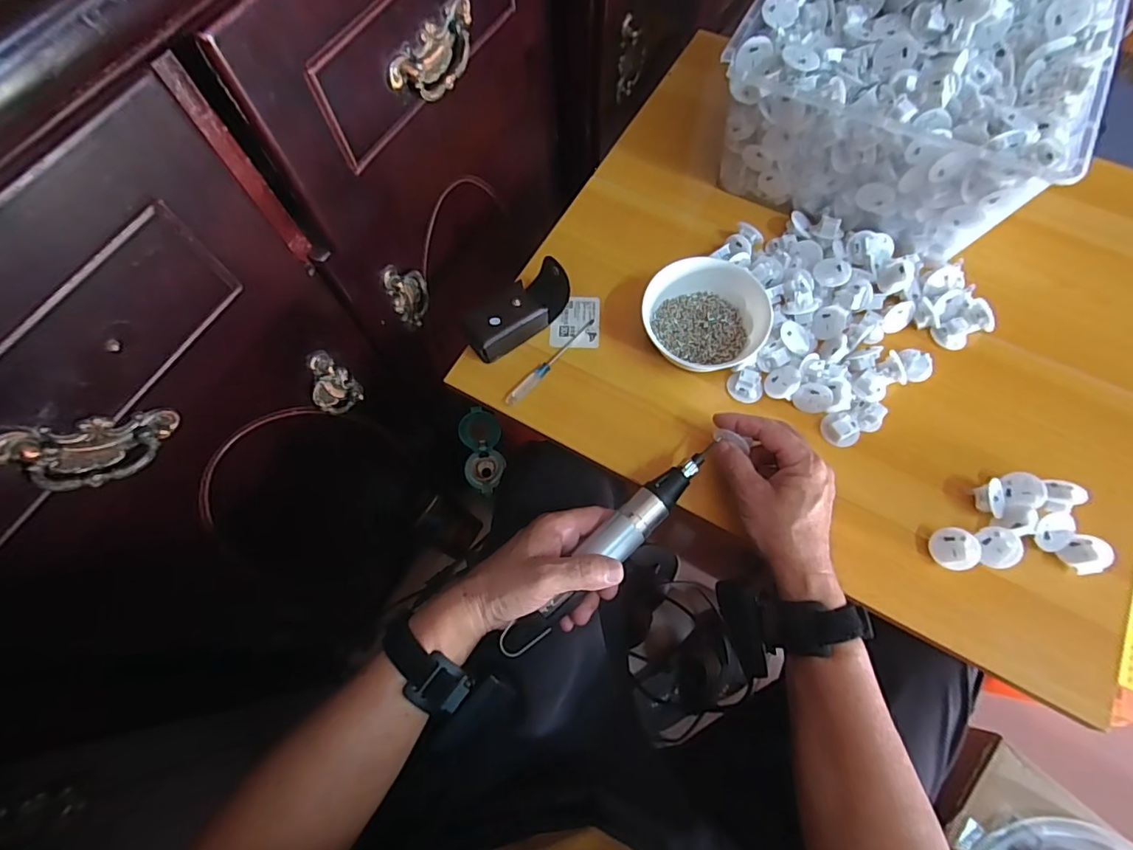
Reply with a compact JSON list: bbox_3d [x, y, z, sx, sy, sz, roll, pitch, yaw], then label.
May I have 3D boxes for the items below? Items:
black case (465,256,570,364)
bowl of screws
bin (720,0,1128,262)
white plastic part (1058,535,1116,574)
[{"bbox_3d":[-0.050,-0.114,0.521,0.109,0.043,0.051,-33,72,-12],"label":"black case"},{"bbox_3d":[0.130,-0.100,0.512,0.112,0.052,0.114,0,69,0],"label":"bowl of screws"},{"bbox_3d":[0.328,-0.343,0.527,0.298,0.164,0.256,27,71,10],"label":"bin"},{"bbox_3d":[0.424,0.105,0.430,0.033,0.011,0.027,-50,41,2],"label":"white plastic part"}]

